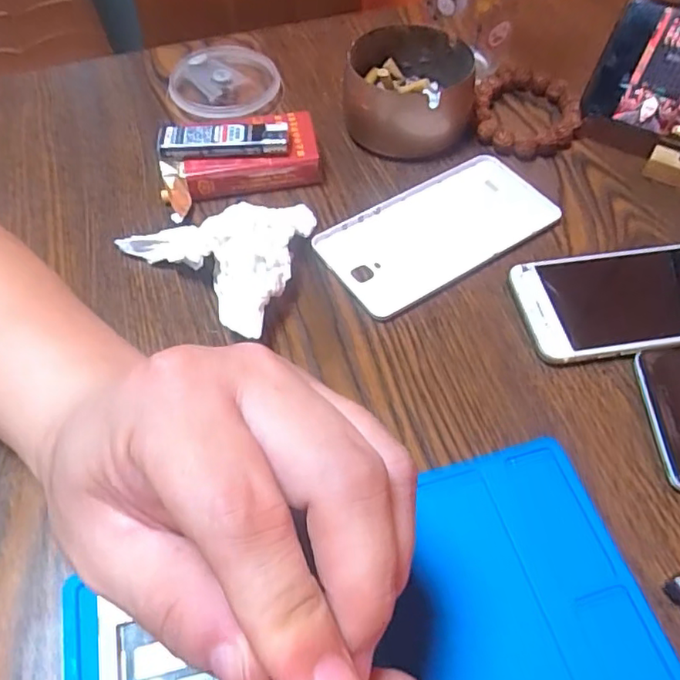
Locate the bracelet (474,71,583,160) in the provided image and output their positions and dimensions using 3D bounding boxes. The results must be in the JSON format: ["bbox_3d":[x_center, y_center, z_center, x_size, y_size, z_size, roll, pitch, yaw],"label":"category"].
[{"bbox_3d":[0.132,-0.162,0.413,0.070,0.014,0.084,7,56,5],"label":"bracelet"}]

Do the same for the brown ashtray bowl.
[{"bbox_3d":[0.047,-0.172,0.400,0.085,0.047,0.083,4,56,3],"label":"brown ashtray bowl"}]

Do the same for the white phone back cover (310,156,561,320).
[{"bbox_3d":[0.059,-0.067,0.356,0.138,0.007,0.071,-29,61,-18],"label":"white phone back cover"}]

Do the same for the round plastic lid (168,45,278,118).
[{"bbox_3d":[-0.084,-0.190,0.434,0.076,0.017,0.075,0,56,0],"label":"round plastic lid"}]

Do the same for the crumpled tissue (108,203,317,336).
[{"bbox_3d":[-0.058,-0.057,0.339,0.101,0.025,0.093,34,63,21],"label":"crumpled tissue"}]

